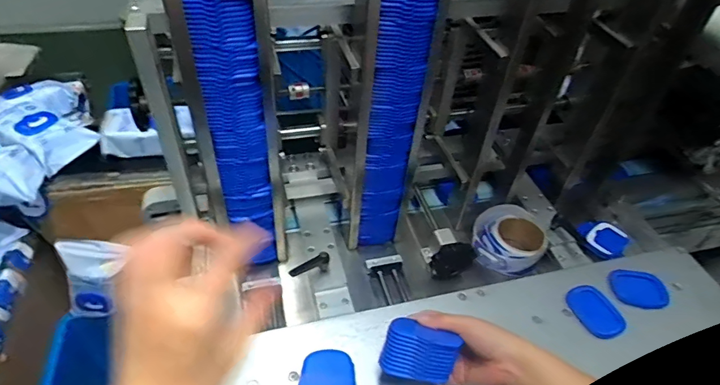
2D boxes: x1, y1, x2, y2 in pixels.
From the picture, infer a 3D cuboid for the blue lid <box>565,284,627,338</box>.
[{"bbox_3d":[0.349,0.175,0.671,0.059,0.013,0.083,-21,50,-25],"label":"blue lid"}]

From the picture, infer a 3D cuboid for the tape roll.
[{"bbox_3d":[0.254,0.085,0.782,0.124,0.063,0.111,25,47,19],"label":"tape roll"}]

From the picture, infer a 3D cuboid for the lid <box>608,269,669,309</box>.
[{"bbox_3d":[0.432,0.150,0.702,0.081,0.012,0.061,18,45,13],"label":"lid"}]

